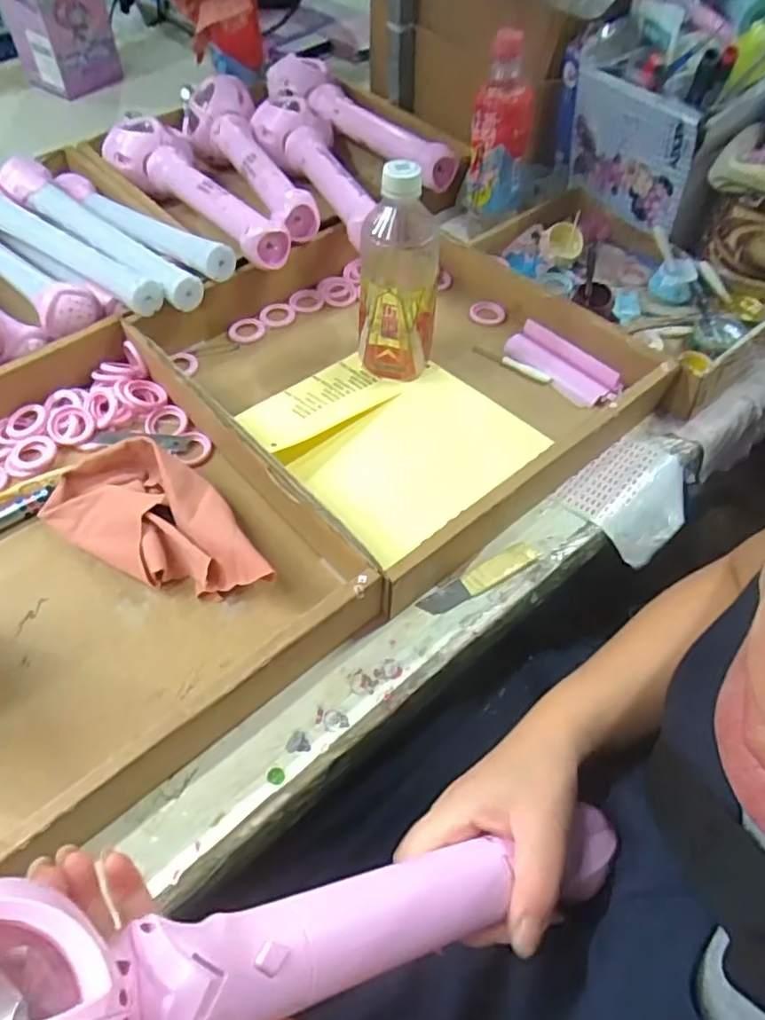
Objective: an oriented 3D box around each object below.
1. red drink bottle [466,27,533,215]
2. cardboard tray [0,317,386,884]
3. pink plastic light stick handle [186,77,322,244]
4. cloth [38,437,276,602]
[{"bbox_3d":[0.133,-0.421,0.699,0.069,0.161,0.072,9,54,5],"label":"red drink bottle"},{"bbox_3d":[-0.247,0.038,0.459,0.349,0.057,0.360,-35,62,-24],"label":"cardboard tray"},{"bbox_3d":[-0.156,-0.405,0.743,0.085,0.065,0.345,-20,57,-15],"label":"pink plastic light stick handle"},{"bbox_3d":[-0.166,0.010,0.488,0.197,0.038,0.090,28,58,18],"label":"cloth"}]

